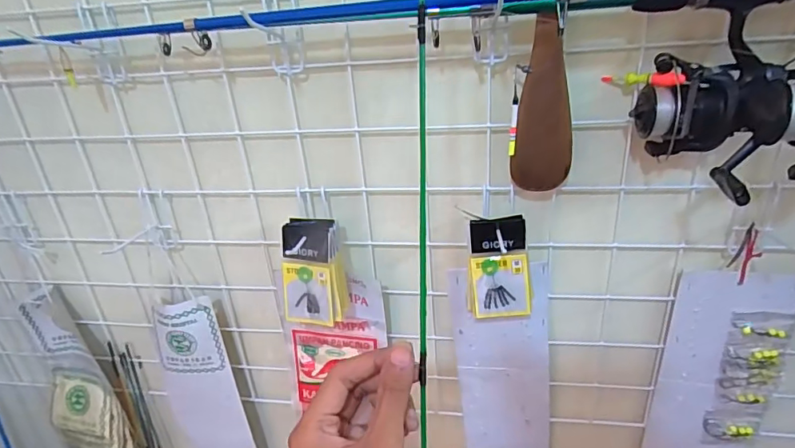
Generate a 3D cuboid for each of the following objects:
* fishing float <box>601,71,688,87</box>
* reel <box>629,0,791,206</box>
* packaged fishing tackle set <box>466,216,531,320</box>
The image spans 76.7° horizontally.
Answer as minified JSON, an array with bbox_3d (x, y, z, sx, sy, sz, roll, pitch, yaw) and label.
[{"bbox_3d":[0.192,-0.114,0.392,0.013,0.014,0.064,-19,30,-25],"label":"fishing float"},{"bbox_3d":[0.212,-0.088,0.354,0.094,0.119,0.111,9,30,25],"label":"reel"},{"bbox_3d":[0.095,0.040,0.470,0.058,0.093,0.030,1,27,11],"label":"packaged fishing tackle set"}]

